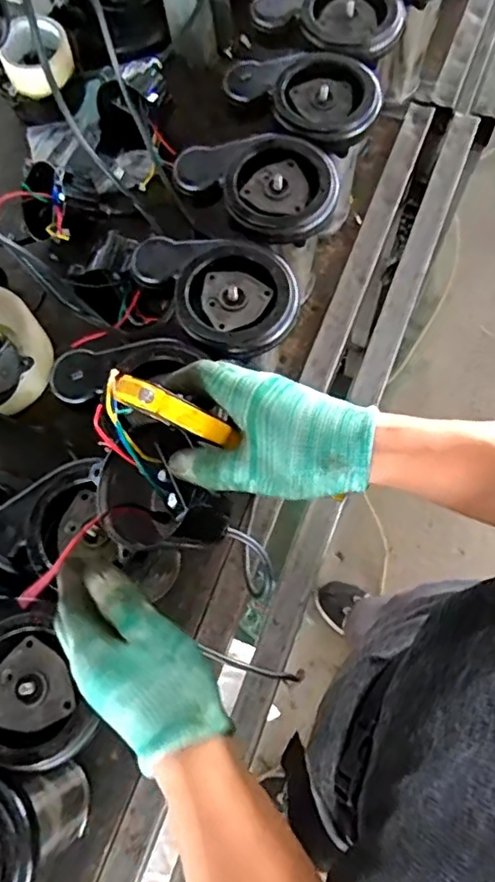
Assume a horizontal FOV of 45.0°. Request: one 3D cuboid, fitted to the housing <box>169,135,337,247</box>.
[{"bbox_3d":[0.012,-0.269,0.604,0.160,0.035,0.104,32,76,12],"label":"housing"}]

